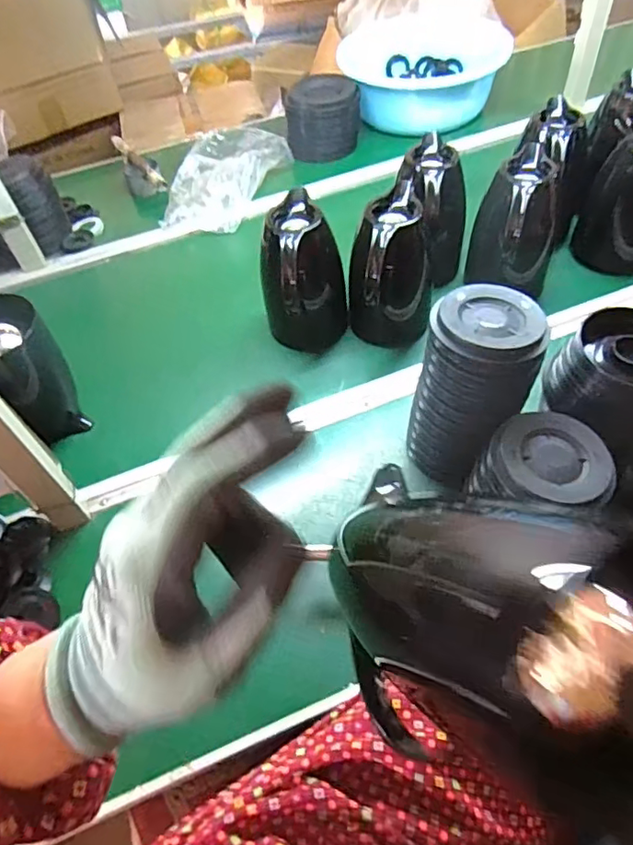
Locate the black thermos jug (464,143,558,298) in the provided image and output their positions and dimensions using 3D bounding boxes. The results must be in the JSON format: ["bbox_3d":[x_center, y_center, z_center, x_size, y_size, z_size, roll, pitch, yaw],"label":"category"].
[{"bbox_3d":[0.303,-0.283,0.860,0.123,0.202,0.163,15,56,16],"label":"black thermos jug"}]

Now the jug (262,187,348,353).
[{"bbox_3d":[-0.017,-0.209,0.830,0.120,0.193,0.155,-10,53,-2],"label":"jug"}]

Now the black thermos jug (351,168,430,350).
[{"bbox_3d":[0.107,-0.211,0.814,0.119,0.194,0.152,2,53,7],"label":"black thermos jug"}]

